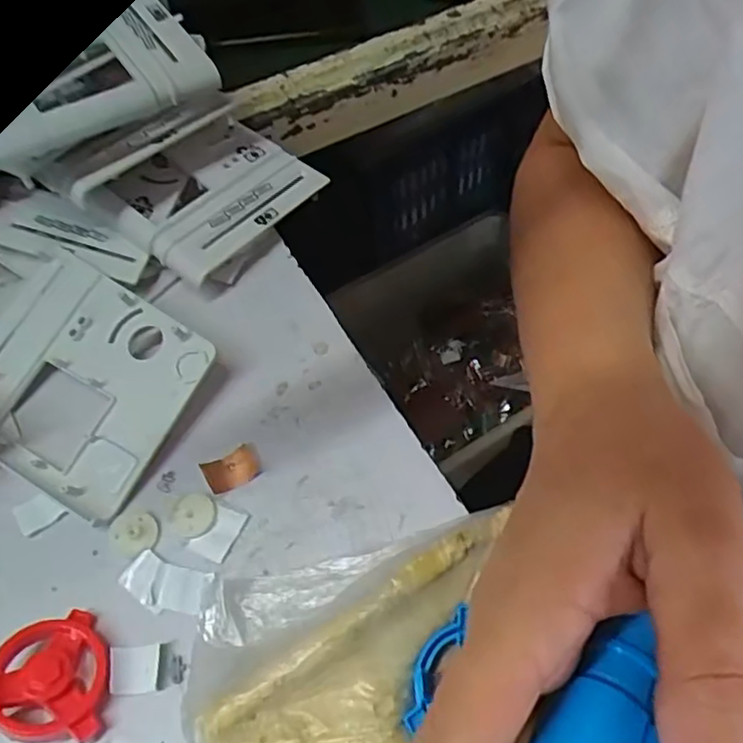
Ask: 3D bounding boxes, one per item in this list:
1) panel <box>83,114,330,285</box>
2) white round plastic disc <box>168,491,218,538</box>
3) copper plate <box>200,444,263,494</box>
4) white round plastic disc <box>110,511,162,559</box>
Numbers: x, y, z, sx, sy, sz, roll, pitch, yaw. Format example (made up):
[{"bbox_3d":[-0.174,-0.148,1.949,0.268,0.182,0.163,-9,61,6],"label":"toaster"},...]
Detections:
[{"bbox_3d":[-0.102,-0.114,0.430,0.082,0.019,0.123,42,62,8],"label":"panel"},{"bbox_3d":[-0.090,0.072,0.339,0.022,0.004,0.023,-2,56,3],"label":"white round plastic disc"},{"bbox_3d":[-0.074,0.052,0.353,0.026,0.004,0.020,-27,58,-13],"label":"copper plate"},{"bbox_3d":[-0.119,0.081,0.334,0.025,0.004,0.020,-15,56,-6],"label":"white round plastic disc"}]

